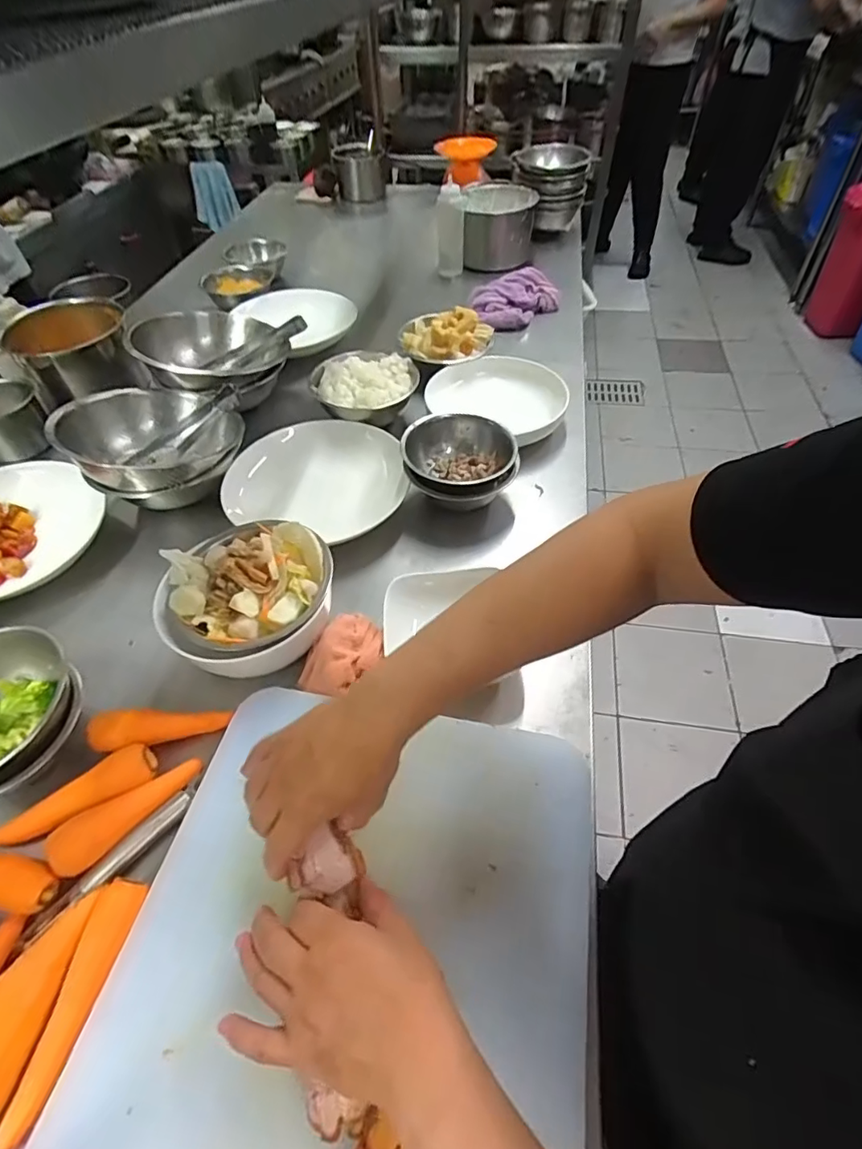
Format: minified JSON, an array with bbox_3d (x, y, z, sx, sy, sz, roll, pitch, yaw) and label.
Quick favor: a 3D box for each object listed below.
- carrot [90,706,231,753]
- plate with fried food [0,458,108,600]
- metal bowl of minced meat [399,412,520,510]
[{"bbox_3d":[-0.271,0.151,0.527,0.127,0.034,0.031,-8,50,-3],"label":"carrot"},{"bbox_3d":[-0.574,-0.061,0.696,0.205,0.052,0.237,27,57,24],"label":"plate with fried food"},{"bbox_3d":[0.039,-0.148,0.723,0.152,0.069,0.142,-2,50,2],"label":"metal bowl of minced meat"}]

